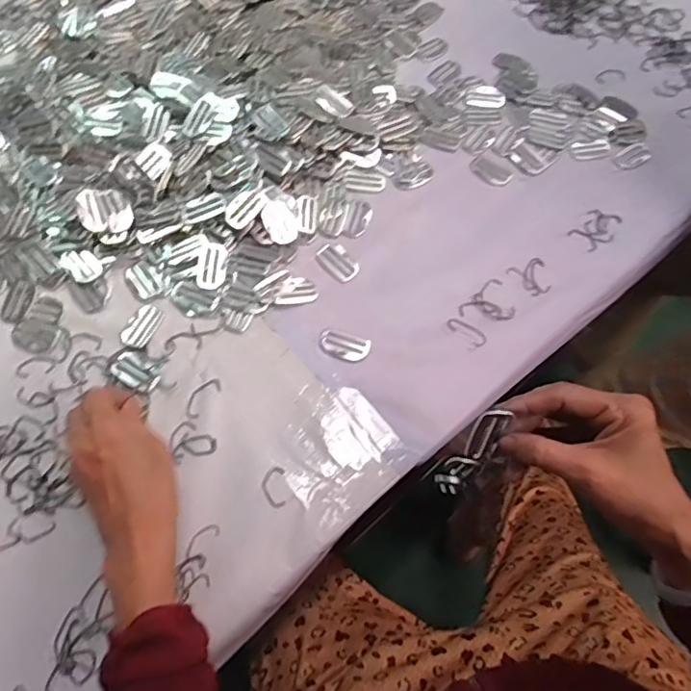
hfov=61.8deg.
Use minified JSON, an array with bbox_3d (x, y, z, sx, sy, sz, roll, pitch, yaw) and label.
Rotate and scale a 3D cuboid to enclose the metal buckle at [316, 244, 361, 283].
[{"bbox_3d":[-0.007,-0.086,0.596,0.031,0.004,0.046,-40,73,-17],"label":"metal buckle"}]

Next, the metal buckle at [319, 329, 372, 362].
[{"bbox_3d":[-0.002,-0.001,0.557,0.050,0.004,0.027,18,67,6],"label":"metal buckle"}]

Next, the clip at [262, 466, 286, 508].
[{"bbox_3d":[-0.063,0.123,0.502,0.020,0.004,0.035,-1,66,-2],"label":"clip"}]

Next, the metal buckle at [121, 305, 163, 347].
[{"bbox_3d":[-0.197,-0.020,0.559,0.030,0.004,0.045,24,68,9],"label":"metal buckle"}]

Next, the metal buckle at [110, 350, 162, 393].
[{"bbox_3d":[-0.197,0.025,0.540,0.048,0.004,0.026,34,70,12],"label":"metal buckle"}]

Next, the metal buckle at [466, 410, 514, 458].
[{"bbox_3d":[0.092,0.056,0.371,0.019,0.040,0.009,21,35,7],"label":"metal buckle"}]

